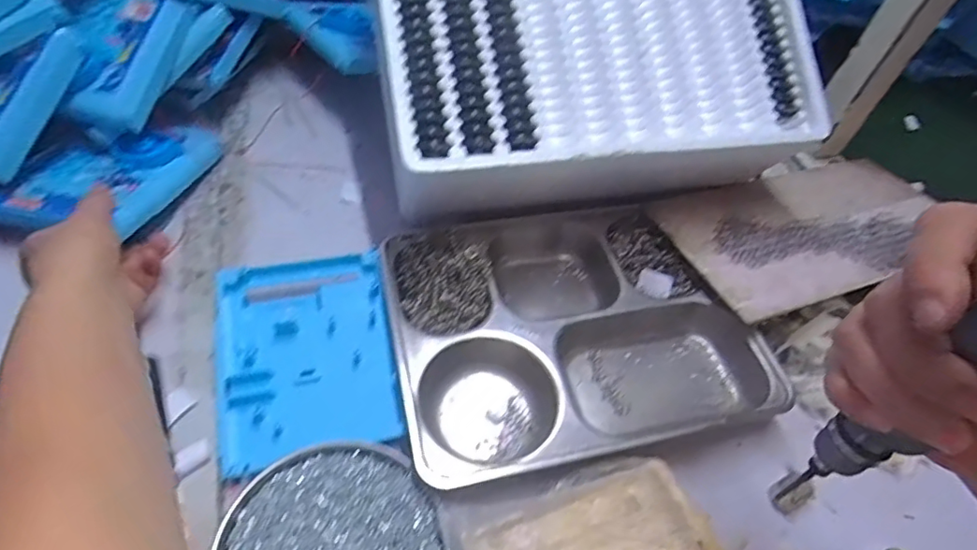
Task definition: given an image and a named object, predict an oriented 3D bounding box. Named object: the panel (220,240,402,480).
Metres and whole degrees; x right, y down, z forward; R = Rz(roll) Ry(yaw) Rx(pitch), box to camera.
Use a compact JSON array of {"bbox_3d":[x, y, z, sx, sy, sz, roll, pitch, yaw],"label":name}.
[{"bbox_3d":[-0.136,0.054,0.425,0.125,0.026,0.161,-9,54,-13],"label":"panel"}]

